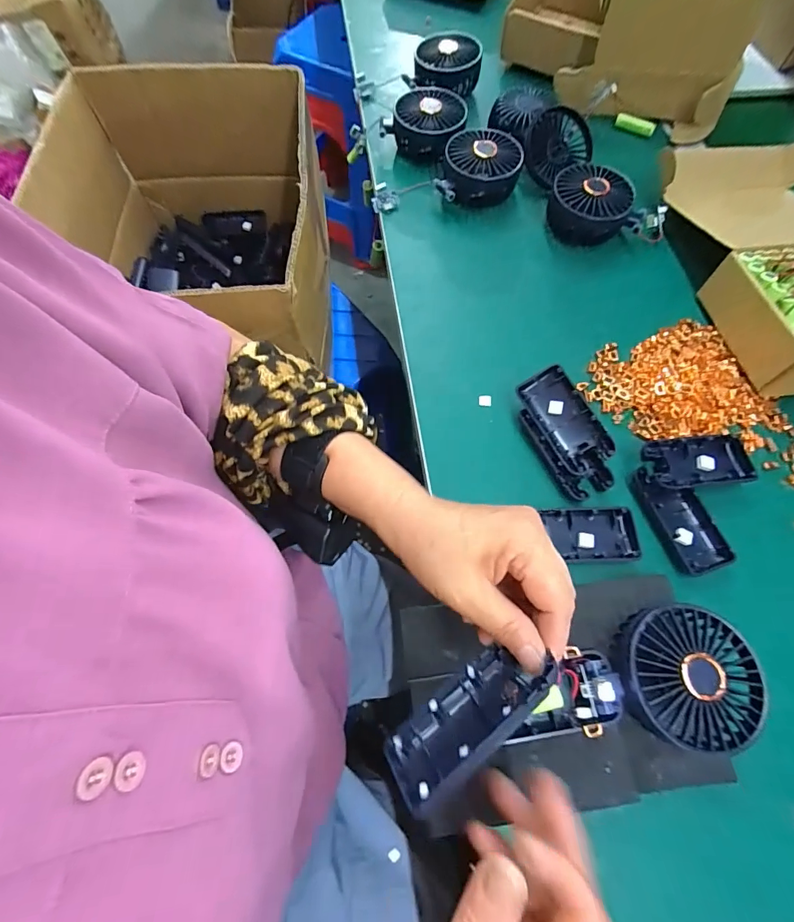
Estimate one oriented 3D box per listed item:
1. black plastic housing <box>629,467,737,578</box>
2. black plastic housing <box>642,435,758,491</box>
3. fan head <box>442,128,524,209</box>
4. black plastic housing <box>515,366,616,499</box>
[{"bbox_3d":[0.235,0.048,0.356,0.039,0.021,0.092,-19,68,-11],"label":"black plastic housing"},{"bbox_3d":[0.261,0.002,0.363,0.098,0.021,0.043,-6,67,-5],"label":"black plastic housing"},{"bbox_3d":[0.098,-0.341,0.497,0.087,0.050,0.079,0,66,-3],"label":"fan head"},{"bbox_3d":[0.147,-0.024,0.370,0.049,0.027,0.112,-21,80,-9],"label":"black plastic housing"}]

